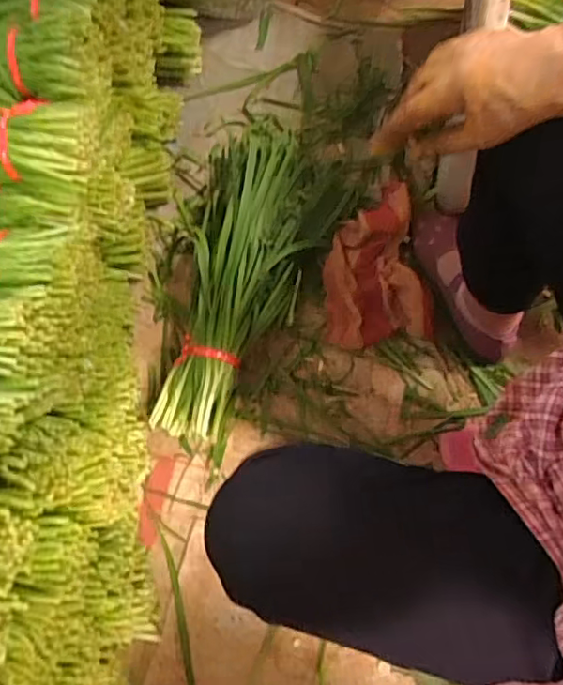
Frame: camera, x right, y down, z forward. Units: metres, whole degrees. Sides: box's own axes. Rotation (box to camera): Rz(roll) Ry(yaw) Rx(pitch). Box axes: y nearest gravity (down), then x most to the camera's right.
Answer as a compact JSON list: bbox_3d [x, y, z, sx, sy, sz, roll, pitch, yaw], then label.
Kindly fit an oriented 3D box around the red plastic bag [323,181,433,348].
[{"bbox_3d":[0.135,-0.114,0.863,0.148,0.051,0.230,-6,79,-2],"label":"red plastic bag"}]

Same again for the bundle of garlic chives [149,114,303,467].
[{"bbox_3d":[-0.064,-0.111,0.832,0.167,0.093,0.497,5,79,0],"label":"bundle of garlic chives"}]

